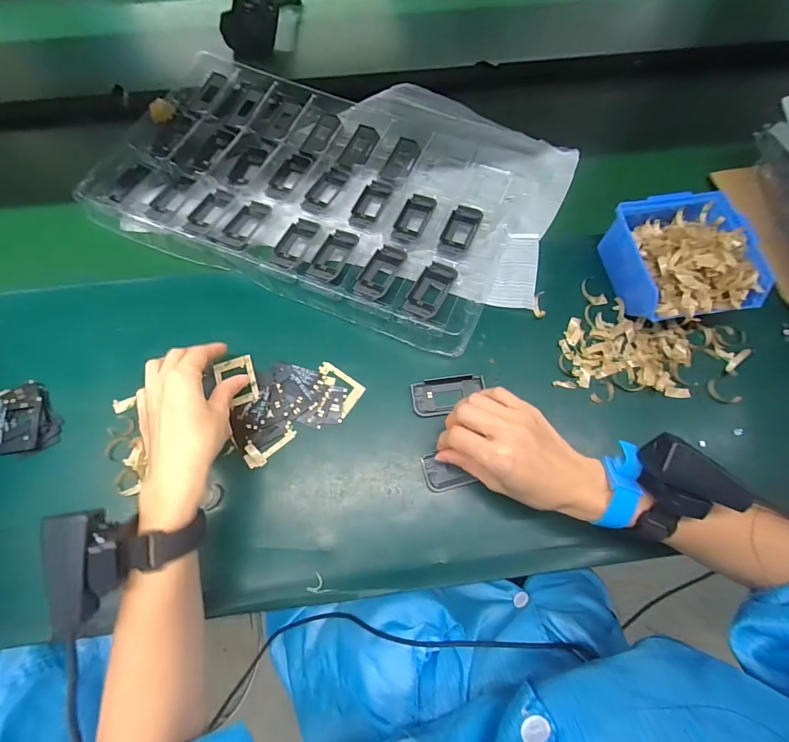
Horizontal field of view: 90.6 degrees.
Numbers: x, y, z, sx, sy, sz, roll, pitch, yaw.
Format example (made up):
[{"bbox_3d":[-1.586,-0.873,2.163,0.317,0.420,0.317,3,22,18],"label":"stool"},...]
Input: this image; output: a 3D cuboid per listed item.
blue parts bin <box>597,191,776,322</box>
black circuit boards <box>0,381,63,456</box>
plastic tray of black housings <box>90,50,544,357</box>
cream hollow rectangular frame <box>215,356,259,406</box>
[{"bbox_3d":[0.313,-0.119,0.427,0.127,0.069,0.136,-6,70,-3],"label":"blue parts bin"},{"bbox_3d":[-0.371,0.047,0.396,0.054,0.007,0.073,-17,71,-7],"label":"black circuit boards"},{"bbox_3d":[-0.105,-0.247,0.494,0.524,0.031,0.320,24,71,8],"label":"plastic tray of black housings"},{"bbox_3d":[-0.167,0.011,0.411,0.040,0.005,0.052,-17,71,-7],"label":"cream hollow rectangular frame"}]

